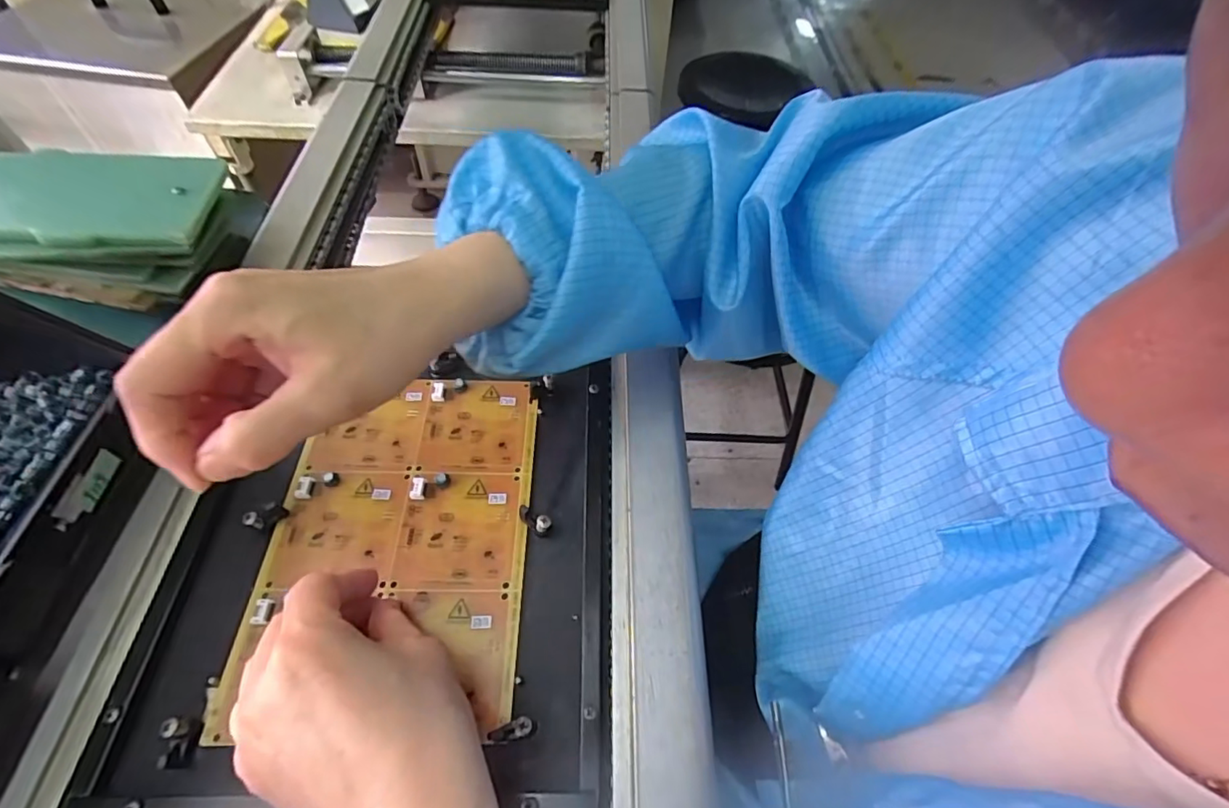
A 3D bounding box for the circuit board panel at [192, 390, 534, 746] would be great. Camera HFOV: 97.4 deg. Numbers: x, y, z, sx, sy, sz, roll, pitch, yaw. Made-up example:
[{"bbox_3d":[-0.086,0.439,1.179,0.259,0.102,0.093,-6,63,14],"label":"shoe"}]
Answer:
[{"bbox_3d":[-0.124,0.069,0.315,0.139,0.014,0.198,-1,54,0],"label":"circuit board panel"}]

